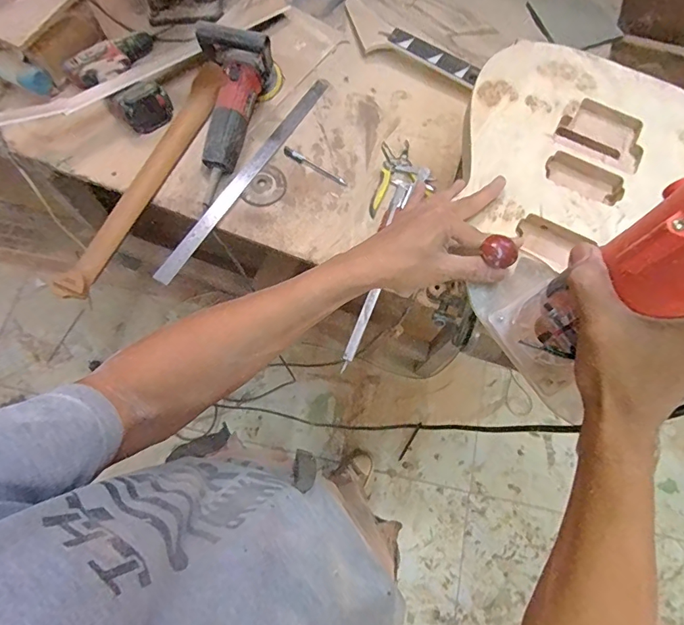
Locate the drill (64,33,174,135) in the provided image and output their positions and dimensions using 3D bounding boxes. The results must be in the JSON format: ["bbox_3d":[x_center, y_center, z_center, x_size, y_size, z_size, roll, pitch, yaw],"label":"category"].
[{"bbox_3d":[-0.399,-0.462,0.845,0.208,0.066,0.179,40,77,11],"label":"drill"}]

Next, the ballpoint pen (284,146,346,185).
[{"bbox_3d":[-0.053,-0.278,0.826,0.139,0.012,0.017,31,75,10],"label":"ballpoint pen"}]

